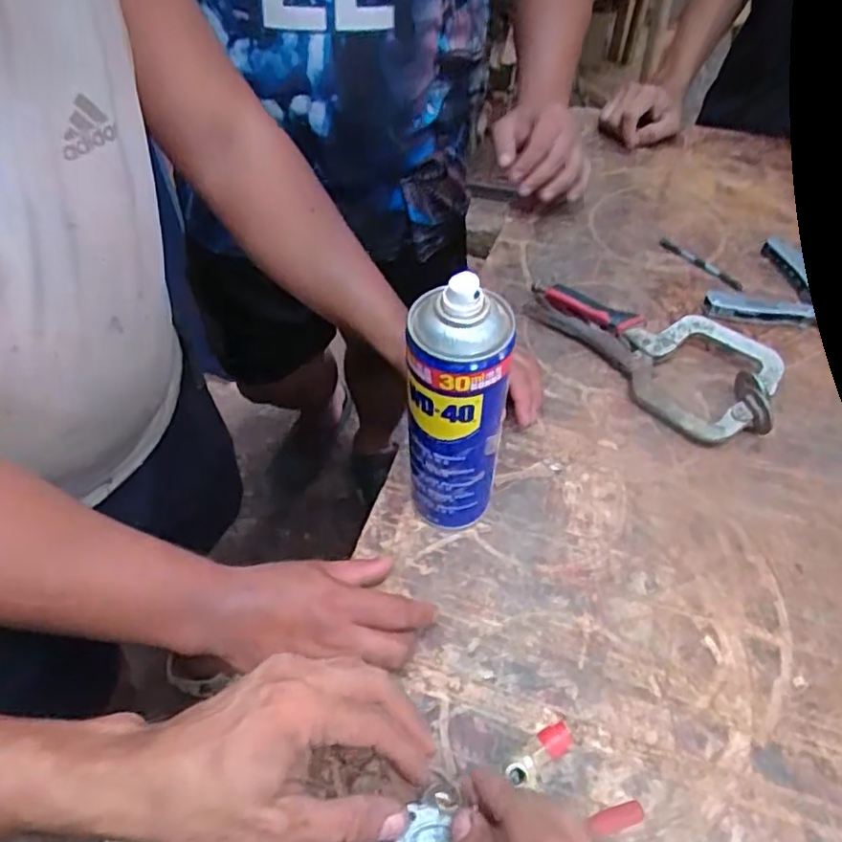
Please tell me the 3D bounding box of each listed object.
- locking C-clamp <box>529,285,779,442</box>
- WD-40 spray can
[{"bbox_3d":[0.220,-0.072,0.613,0.122,0.032,0.233,-34,60,-23],"label":"locking C-clamp"},{"bbox_3d":[0.021,0.001,0.443,0.064,0.218,0.054,4,53,3],"label":"WD-40 spray can"}]

